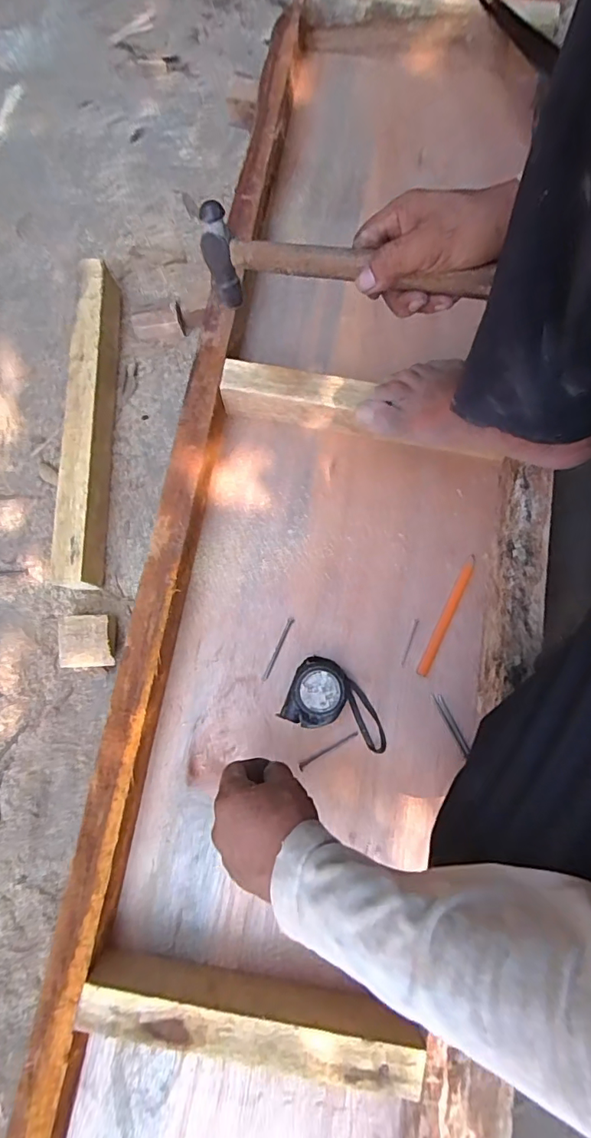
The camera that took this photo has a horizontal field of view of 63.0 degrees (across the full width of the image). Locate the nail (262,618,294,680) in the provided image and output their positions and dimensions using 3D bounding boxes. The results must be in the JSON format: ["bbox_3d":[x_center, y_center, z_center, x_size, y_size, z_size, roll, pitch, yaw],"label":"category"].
[{"bbox_3d":[-0.020,0.088,0.532,0.007,0.004,0.073,25,79,5],"label":"nail"}]

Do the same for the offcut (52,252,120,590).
[{"bbox_3d":[-0.256,-0.186,0.607,0.044,0.070,0.419,0,78,0],"label":"offcut"}]

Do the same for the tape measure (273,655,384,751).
[{"bbox_3d":[0.048,0.138,0.499,0.110,0.045,0.071,22,79,5],"label":"tape measure"}]

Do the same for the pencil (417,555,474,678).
[{"bbox_3d":[0.170,0.052,0.539,0.011,0.009,0.144,27,79,6],"label":"pencil"}]

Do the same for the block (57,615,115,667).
[{"bbox_3d":[-0.242,0.085,0.568,0.059,0.036,0.063,-4,78,-1],"label":"block"}]

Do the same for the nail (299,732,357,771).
[{"bbox_3d":[0.034,0.190,0.509,0.070,0.005,0.007,-30,79,-6],"label":"nail"}]

